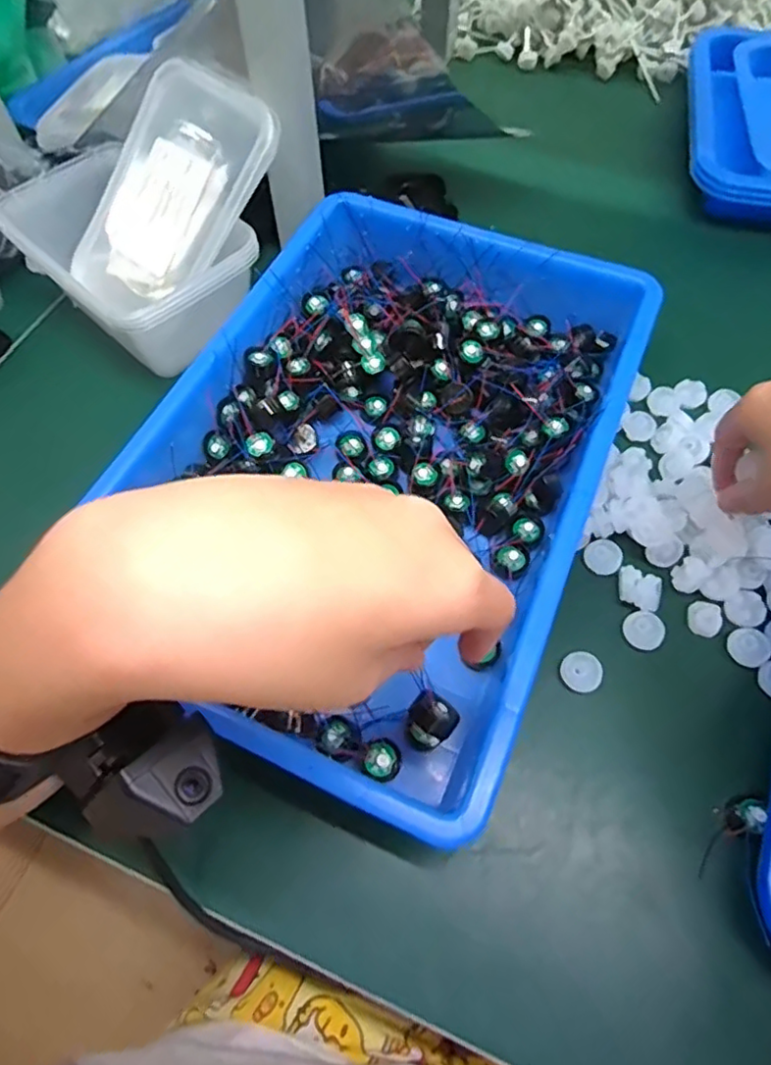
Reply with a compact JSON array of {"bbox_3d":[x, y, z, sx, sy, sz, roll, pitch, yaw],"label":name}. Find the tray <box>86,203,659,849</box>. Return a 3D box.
[{"bbox_3d":[-0.001,-0.051,0.359,0.248,0.058,0.361,24,69,7],"label":"tray"}]

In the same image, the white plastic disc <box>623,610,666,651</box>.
[{"bbox_3d":[0.144,0.055,0.338,0.021,0.004,0.021,-5,77,21],"label":"white plastic disc"}]

